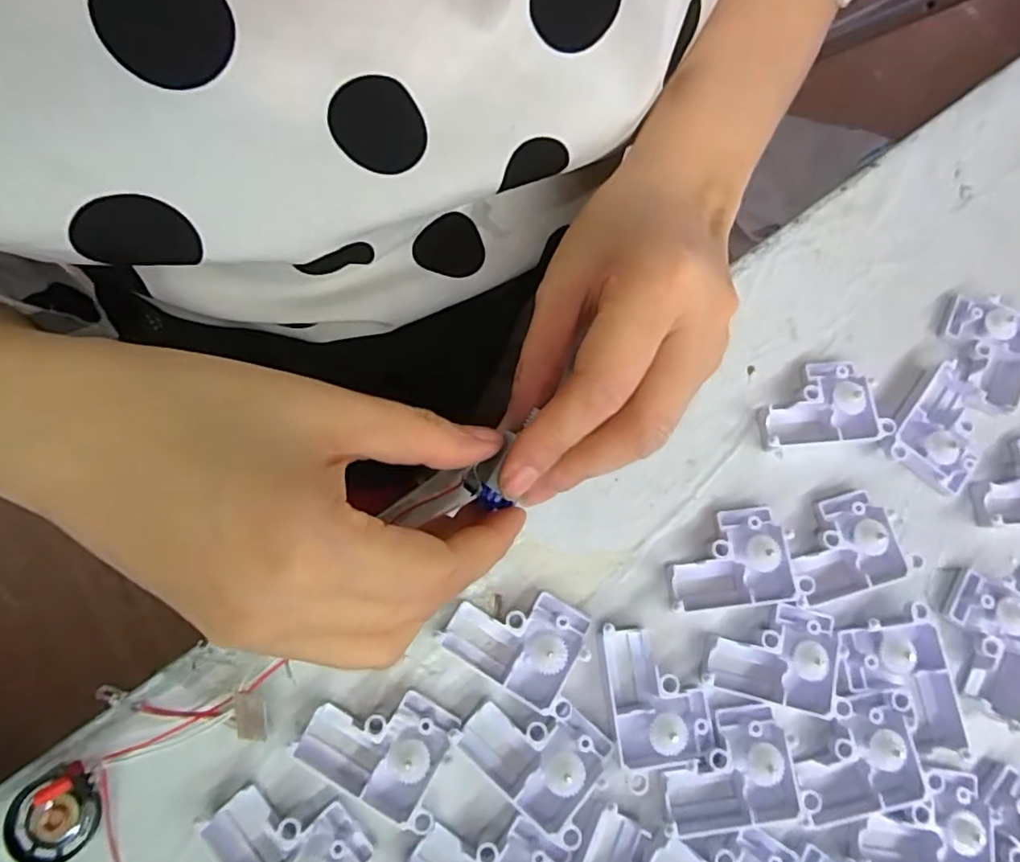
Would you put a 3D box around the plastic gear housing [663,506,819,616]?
[{"bbox_3d":[0.084,0.047,0.230,0.049,0.014,0.036,-4,70,-7],"label":"plastic gear housing"}]

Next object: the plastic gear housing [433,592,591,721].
[{"bbox_3d":[0.003,0.074,0.219,0.049,0.012,0.036,27,70,5],"label":"plastic gear housing"}]

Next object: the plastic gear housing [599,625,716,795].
[{"bbox_3d":[0.053,0.095,0.214,0.034,0.013,0.049,-5,70,-7],"label":"plastic gear housing"}]

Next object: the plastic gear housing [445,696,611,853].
[{"bbox_3d":[0.009,0.109,0.208,0.048,0.010,0.035,38,71,9],"label":"plastic gear housing"}]

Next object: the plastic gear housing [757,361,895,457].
[{"bbox_3d":[0.127,-0.011,0.249,0.048,0.016,0.032,-7,71,-8],"label":"plastic gear housing"}]

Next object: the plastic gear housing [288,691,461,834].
[{"bbox_3d":[-0.044,0.106,0.205,0.050,0.010,0.037,27,70,5],"label":"plastic gear housing"}]

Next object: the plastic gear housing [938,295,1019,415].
[{"bbox_3d":[0.206,-0.035,0.262,0.035,0.014,0.050,25,69,4],"label":"plastic gear housing"}]

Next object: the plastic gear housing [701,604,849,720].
[{"bbox_3d":[0.098,0.081,0.221,0.049,0.011,0.035,15,69,0],"label":"plastic gear housing"}]

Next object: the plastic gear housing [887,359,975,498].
[{"bbox_3d":[0.181,-0.001,0.250,0.034,0.013,0.053,41,71,10],"label":"plastic gear housing"}]

